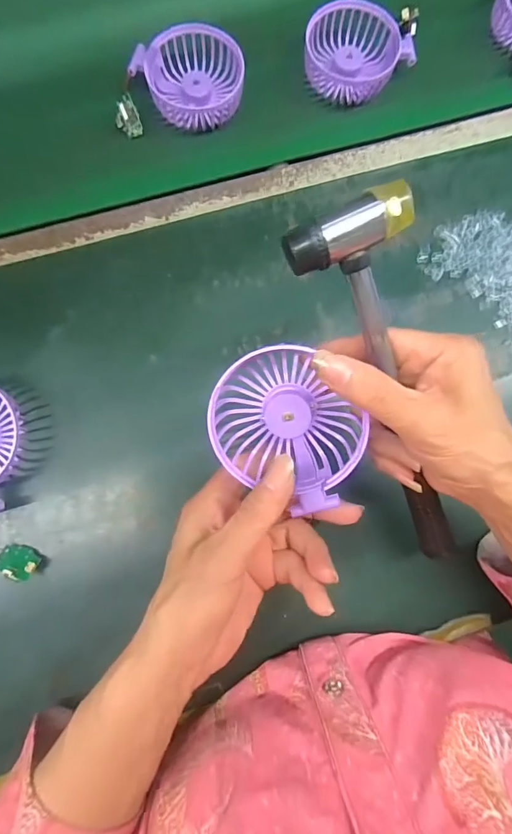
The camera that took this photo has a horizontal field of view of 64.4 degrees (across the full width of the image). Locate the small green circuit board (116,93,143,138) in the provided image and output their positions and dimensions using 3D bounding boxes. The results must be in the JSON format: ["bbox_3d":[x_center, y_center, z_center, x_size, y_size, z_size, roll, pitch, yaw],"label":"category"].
[{"bbox_3d":[-0.118,-0.275,0.374,0.021,0.031,0.009,-17,39,-5],"label":"small green circuit board"}]

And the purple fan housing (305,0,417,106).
[{"bbox_3d":[0.092,-0.348,0.388,0.087,0.026,0.088,0,82,-3],"label":"purple fan housing"}]

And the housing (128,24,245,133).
[{"bbox_3d":[-0.058,-0.318,0.380,0.089,0.026,0.084,0,82,-3],"label":"housing"}]

